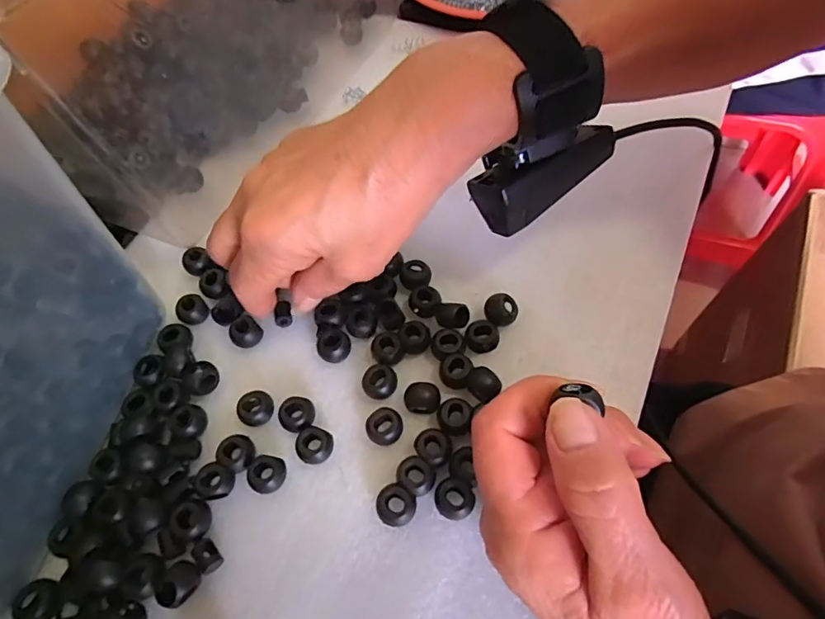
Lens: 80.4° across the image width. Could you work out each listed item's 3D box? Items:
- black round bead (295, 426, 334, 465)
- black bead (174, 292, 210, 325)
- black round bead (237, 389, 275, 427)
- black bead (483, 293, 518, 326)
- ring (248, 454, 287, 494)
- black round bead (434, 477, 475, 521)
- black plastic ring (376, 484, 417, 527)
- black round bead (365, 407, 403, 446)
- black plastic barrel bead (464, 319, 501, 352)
[{"bbox_3d":[-0.051,0.071,0.255,0.018,0.013,0.018,-2,59,3],"label":"black round bead"},{"bbox_3d":[-0.138,0.000,0.306,0.018,0.012,0.016,-40,64,-18],"label":"black bead"},{"bbox_3d":[-0.086,0.055,0.270,0.018,0.013,0.018,-2,59,3],"label":"black round bead"},{"bbox_3d":[0.051,0.000,0.283,0.018,0.011,0.017,-2,59,4],"label":"black bead"},{"bbox_3d":[-0.075,0.085,0.250,0.018,0.011,0.018,-2,59,3],"label":"ring"},{"bbox_3d":[0.020,0.091,0.234,0.019,0.010,0.017,19,63,15],"label":"black round bead"},{"bbox_3d":[-0.008,0.094,0.234,0.018,0.009,0.017,-2,59,3],"label":"black plastic ring"},{"bbox_3d":[-0.014,0.062,0.256,0.018,0.013,0.018,-2,59,3],"label":"black round bead"},{"bbox_3d":[0.039,0.015,0.276,0.018,0.009,0.018,8,61,9],"label":"black plastic barrel bead"}]

